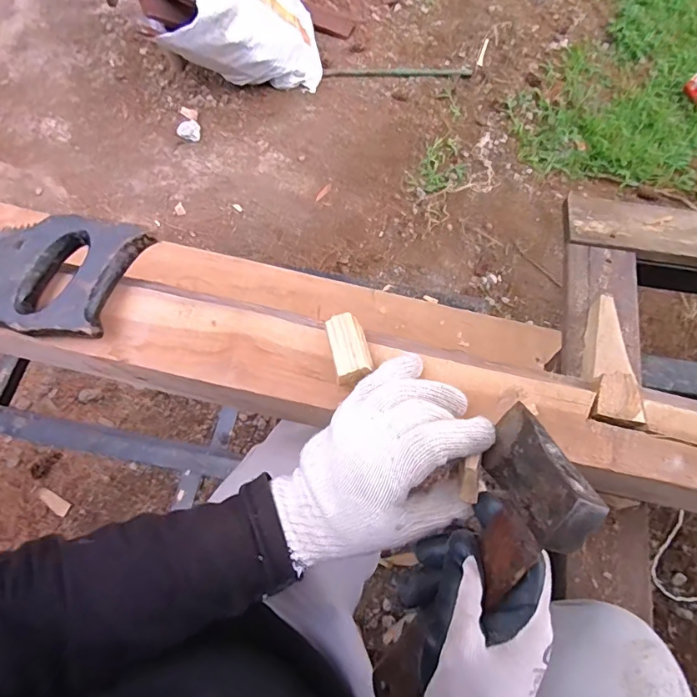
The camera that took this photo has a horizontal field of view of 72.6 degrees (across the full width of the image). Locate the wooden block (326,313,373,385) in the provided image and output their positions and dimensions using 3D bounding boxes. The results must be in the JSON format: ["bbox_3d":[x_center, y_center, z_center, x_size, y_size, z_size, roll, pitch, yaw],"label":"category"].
[{"bbox_3d":[0.001,0.000,0.378,0.028,0.020,0.052,-13,69,-4],"label":"wooden block"}]

